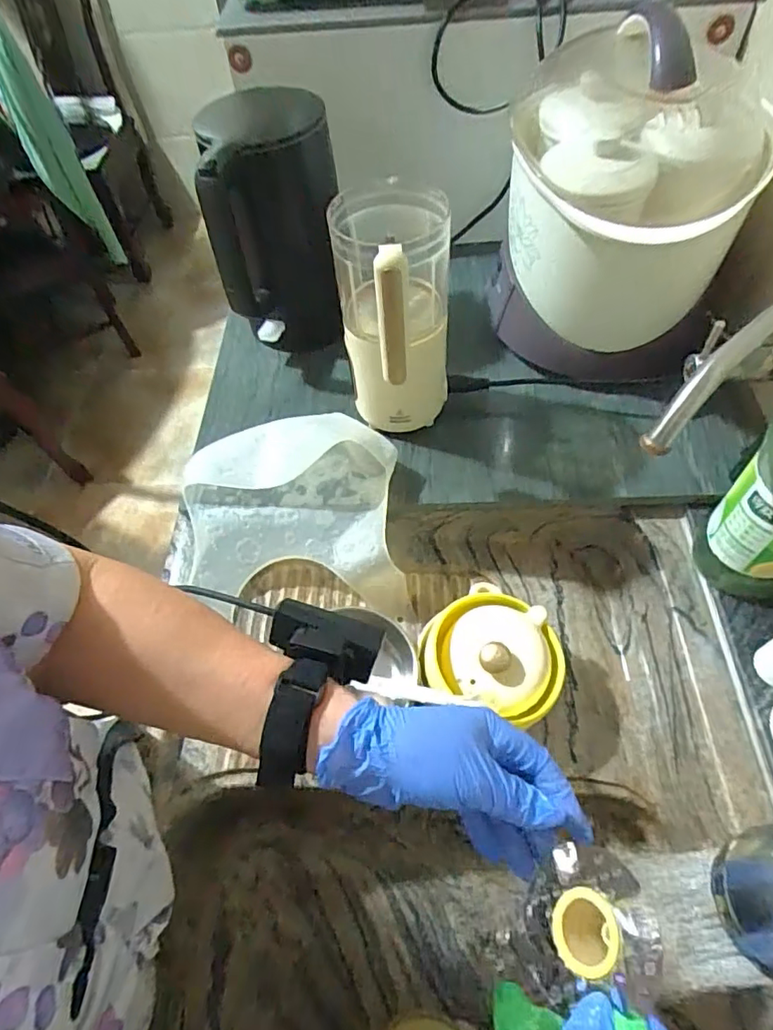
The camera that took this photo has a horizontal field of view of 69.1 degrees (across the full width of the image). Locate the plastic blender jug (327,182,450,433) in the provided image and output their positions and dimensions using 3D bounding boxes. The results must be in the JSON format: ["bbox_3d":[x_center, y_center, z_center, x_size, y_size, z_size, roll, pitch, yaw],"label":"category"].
[{"bbox_3d":[0.007,-0.181,0.556,0.103,0.237,0.158,0,57,4],"label":"plastic blender jug"}]

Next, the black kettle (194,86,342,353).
[{"bbox_3d":[-0.126,-0.335,0.656,0.134,0.216,0.172,-9,57,-2],"label":"black kettle"}]

